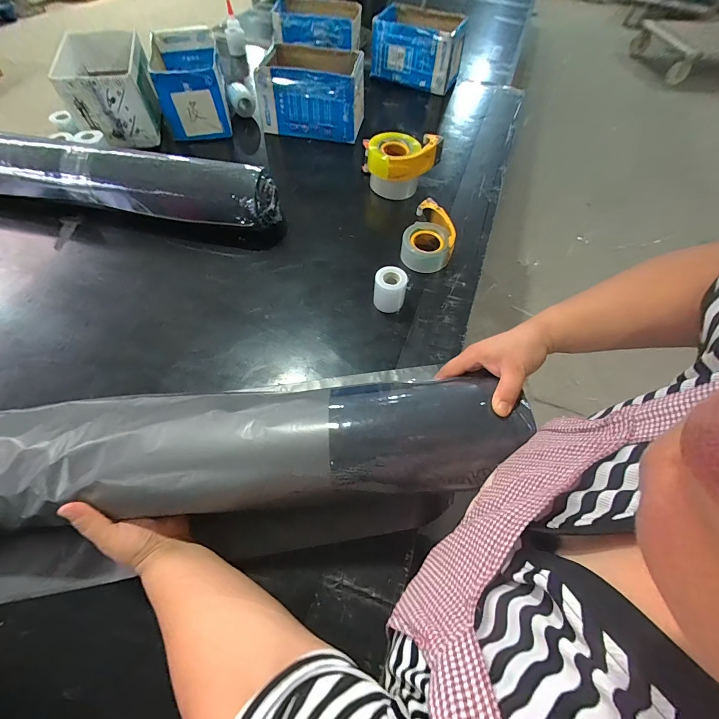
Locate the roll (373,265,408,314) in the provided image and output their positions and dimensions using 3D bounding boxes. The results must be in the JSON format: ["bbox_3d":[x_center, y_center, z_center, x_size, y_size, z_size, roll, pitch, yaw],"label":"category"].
[{"bbox_3d":[0.059,-0.132,0.658,0.061,0.073,0.056,8,58,4],"label":"roll"}]

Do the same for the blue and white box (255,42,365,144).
[{"bbox_3d":[-0.130,-0.784,0.998,0.283,0.157,0.247,6,58,2],"label":"blue and white box"}]

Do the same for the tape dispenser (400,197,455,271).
[{"bbox_3d":[0.153,-0.263,0.740,0.108,0.066,0.156,14,59,7],"label":"tape dispenser"}]

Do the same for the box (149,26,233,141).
[{"bbox_3d":[-0.488,-0.801,0.996,0.185,0.156,0.304,-12,59,-9],"label":"box"}]

